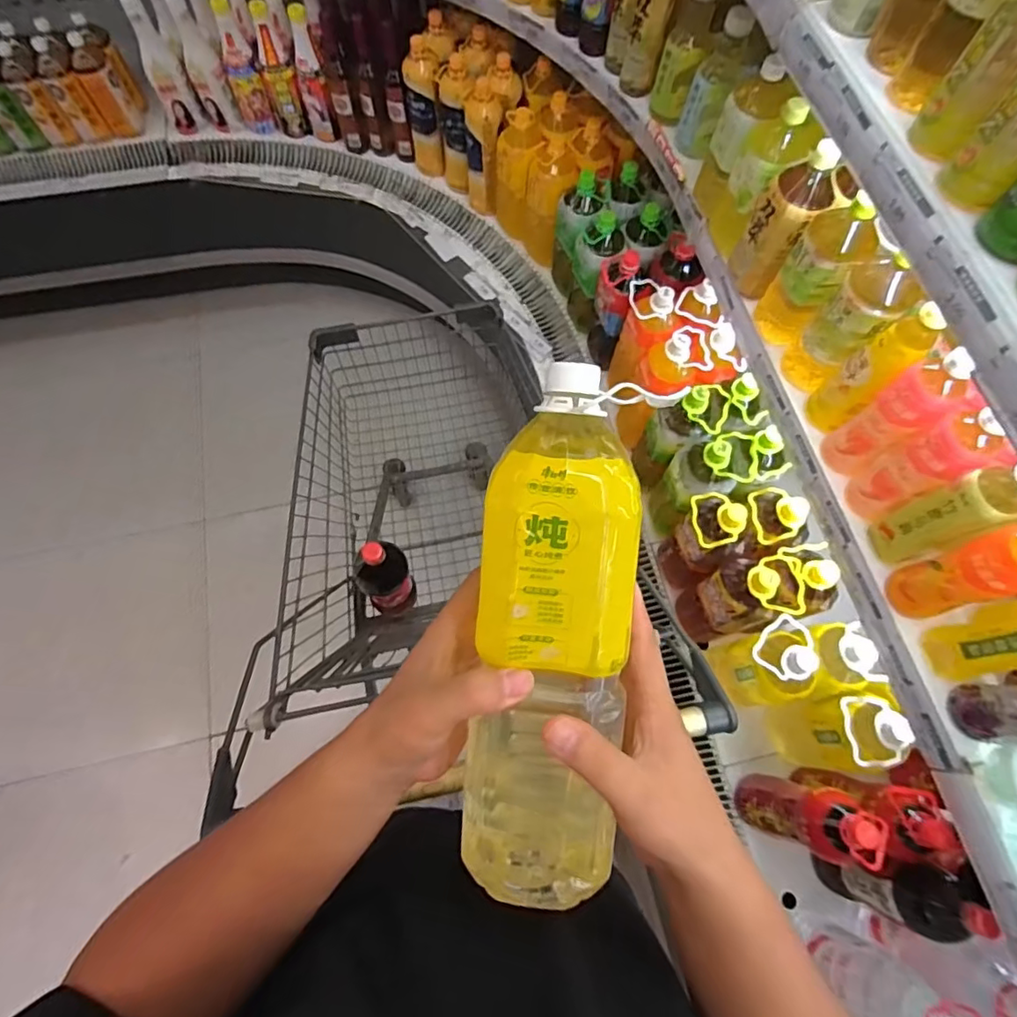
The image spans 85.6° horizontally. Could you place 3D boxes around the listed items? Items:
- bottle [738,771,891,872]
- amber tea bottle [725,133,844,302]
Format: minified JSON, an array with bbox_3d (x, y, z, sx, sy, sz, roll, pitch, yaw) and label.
[{"bbox_3d":[0.432,0.456,0.819,0.103,0.297,0.084,17,70,4],"label":"bottle"},{"bbox_3d":[0.381,-0.395,0.781,0.080,0.204,0.077,31,71,9],"label":"amber tea bottle"}]

